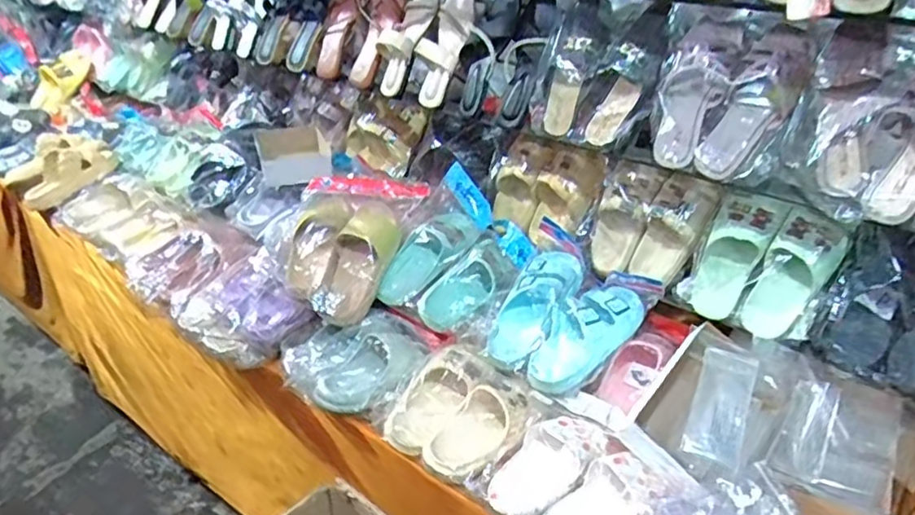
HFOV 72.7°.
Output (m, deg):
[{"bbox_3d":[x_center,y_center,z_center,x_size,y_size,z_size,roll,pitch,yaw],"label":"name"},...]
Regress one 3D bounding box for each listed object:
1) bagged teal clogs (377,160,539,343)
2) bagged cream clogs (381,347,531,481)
[{"bbox_3d":[0.012,-0.011,1.179,0.235,0.082,0.331,20,52,15],"label":"bagged teal clogs"},{"bbox_3d":[0.006,0.228,0.957,0.161,0.060,0.213,22,39,31],"label":"bagged cream clogs"}]

